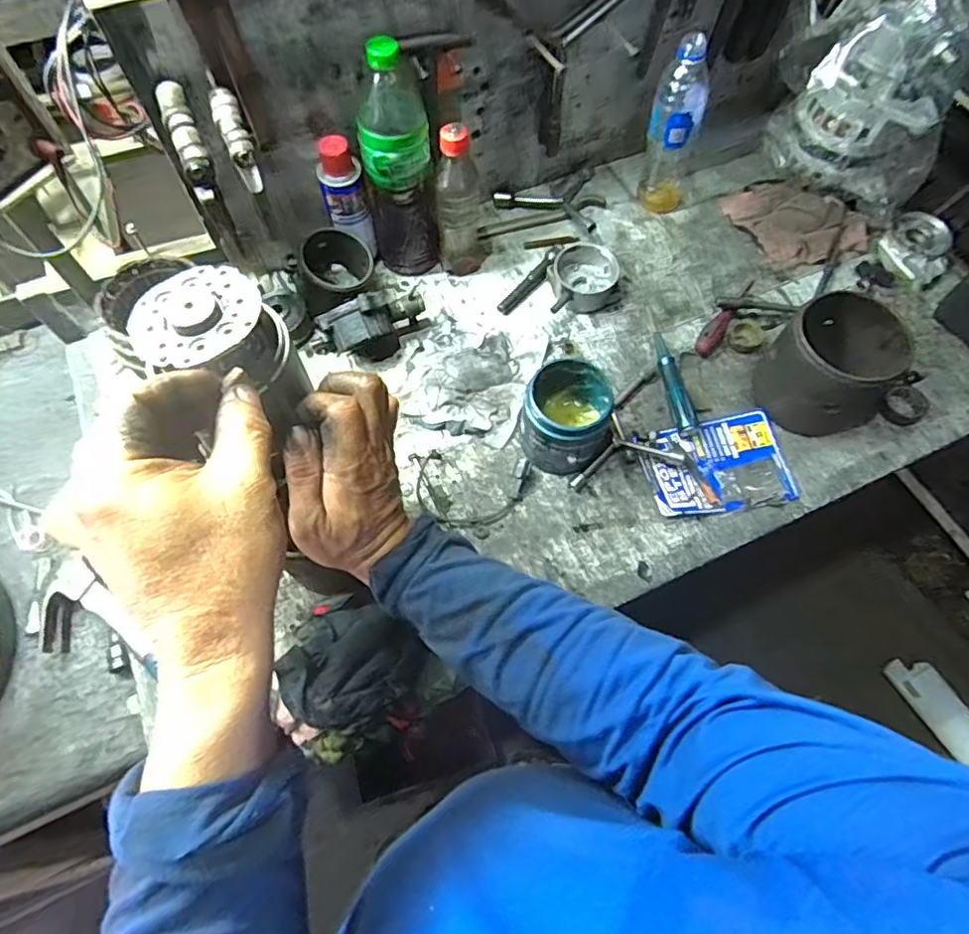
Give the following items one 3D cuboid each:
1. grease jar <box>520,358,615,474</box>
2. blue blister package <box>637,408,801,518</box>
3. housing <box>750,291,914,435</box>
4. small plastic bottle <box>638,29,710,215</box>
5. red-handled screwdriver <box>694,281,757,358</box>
[{"bbox_3d":[0.093,-0.054,0.635,0.096,0.097,0.097,1,64,-1],"label":"grease jar"},{"bbox_3d":[0.265,-0.005,0.666,0.160,0.010,0.114,-8,65,-6],"label":"blue blister package"},{"bbox_3d":[0.396,-0.111,0.656,0.127,0.115,0.121,1,64,-1],"label":"housing"},{"bbox_3d":[0.246,-0.434,0.743,0.074,0.207,0.073,18,65,7],"label":"small plastic bottle"},{"bbox_3d":[0.311,-0.196,0.741,0.025,0.020,0.146,34,68,14],"label":"red-handled screwdriver"}]

